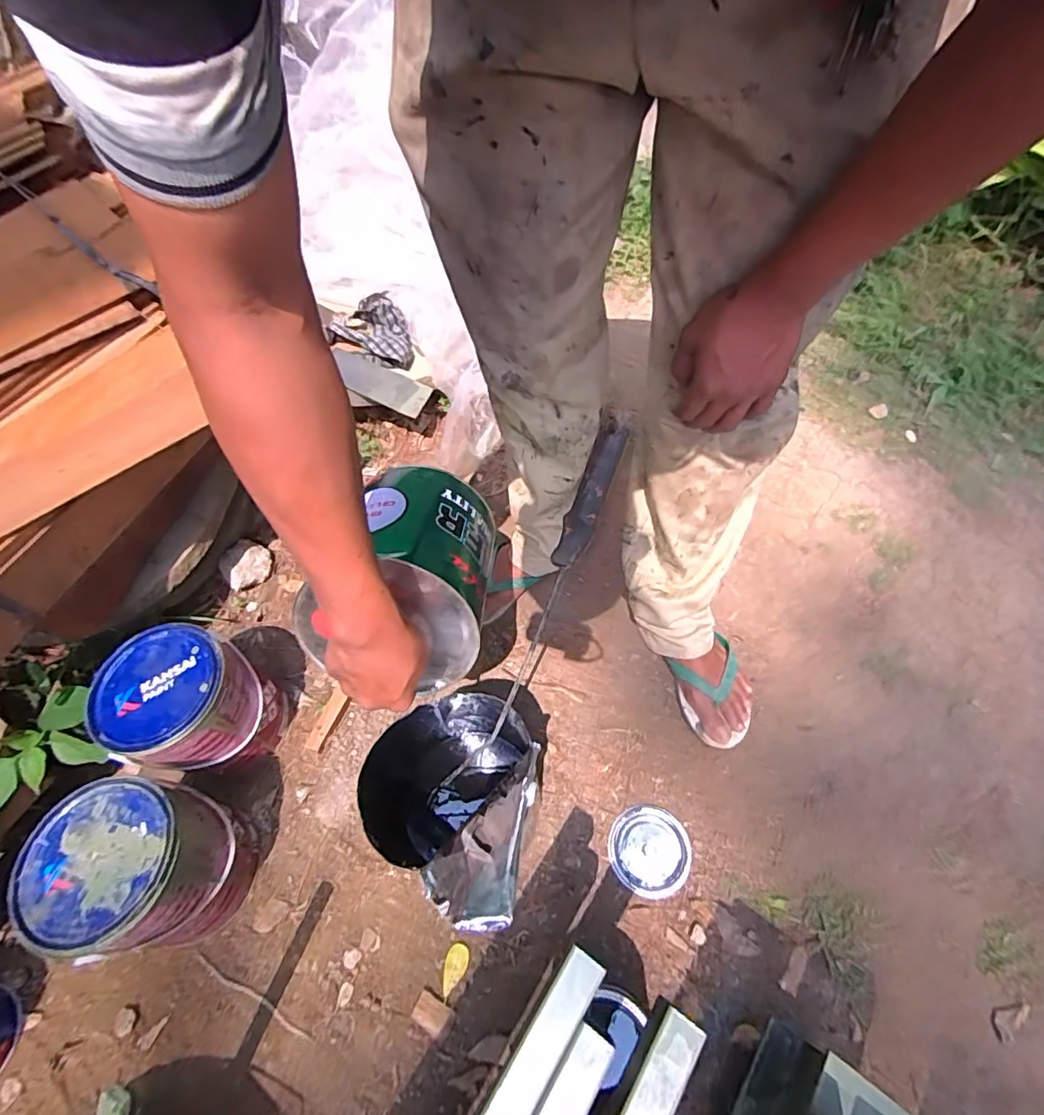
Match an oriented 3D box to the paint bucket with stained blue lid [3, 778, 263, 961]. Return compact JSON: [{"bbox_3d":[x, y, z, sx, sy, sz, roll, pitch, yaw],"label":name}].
[{"bbox_3d":[-0.438,0.365,0.650,0.153,0.202,0.155,-1,61,2],"label":"paint bucket with stained blue lid"}]

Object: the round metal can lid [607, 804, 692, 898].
[{"bbox_3d":[0.168,0.385,0.717,0.102,0.011,0.102,-1,61,2],"label":"round metal can lid"}]

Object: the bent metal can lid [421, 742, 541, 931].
[{"bbox_3d":[-0.015,0.277,0.526,0.160,0.025,0.101,-43,36,-20],"label":"bent metal can lid"}]

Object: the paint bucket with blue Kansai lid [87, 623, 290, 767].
[{"bbox_3d":[-0.444,0.206,0.750,0.161,0.194,0.153,-2,58,3],"label":"paint bucket with blue Kansai lid"}]

